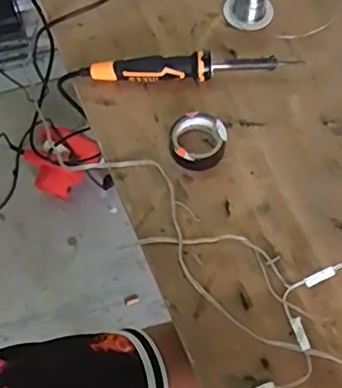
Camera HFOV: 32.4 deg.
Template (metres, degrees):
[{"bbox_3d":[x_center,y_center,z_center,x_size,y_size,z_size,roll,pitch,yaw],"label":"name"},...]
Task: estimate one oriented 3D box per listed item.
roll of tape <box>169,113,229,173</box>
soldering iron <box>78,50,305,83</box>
[{"bbox_3d":[0.027,-0.051,0.560,0.053,0.018,0.056,0,61,0],"label":"roll of tape"},{"bbox_3d":[0.018,-0.127,0.597,0.213,0.025,0.023,-1,61,0],"label":"soldering iron"}]

